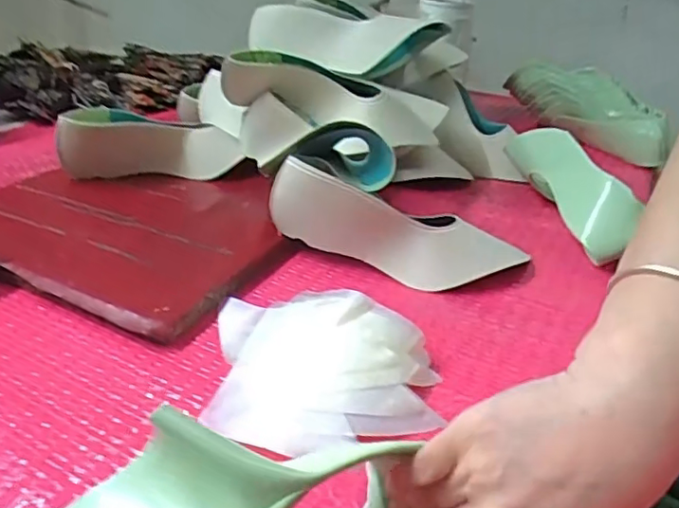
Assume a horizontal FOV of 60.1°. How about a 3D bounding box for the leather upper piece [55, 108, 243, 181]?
[{"bbox_3d":[-0.210,-0.126,0.659,0.187,0.068,0.059,-7,32,-22],"label":"leather upper piece"}]

